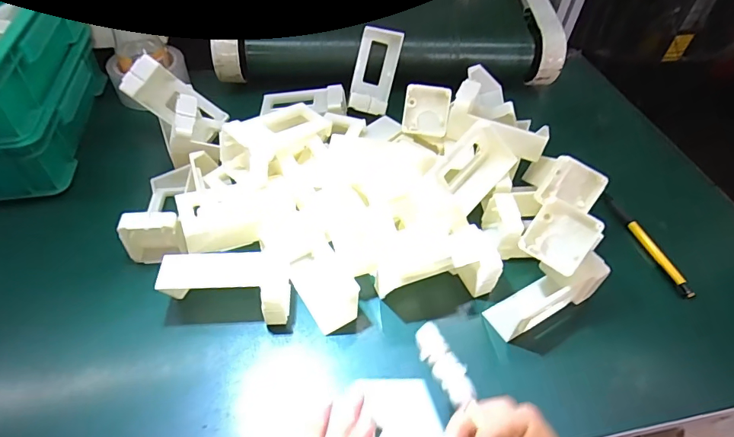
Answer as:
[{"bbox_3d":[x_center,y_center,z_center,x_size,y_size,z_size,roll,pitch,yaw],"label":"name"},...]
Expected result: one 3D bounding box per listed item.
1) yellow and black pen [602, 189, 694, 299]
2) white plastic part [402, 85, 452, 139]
[{"bbox_3d":[0.303,0.022,0.479,0.014,0.014,0.146,-9,51,-10],"label":"yellow and black pen"},{"bbox_3d":[0.067,-0.122,0.496,0.050,0.055,0.015,7,9,2],"label":"white plastic part"}]

